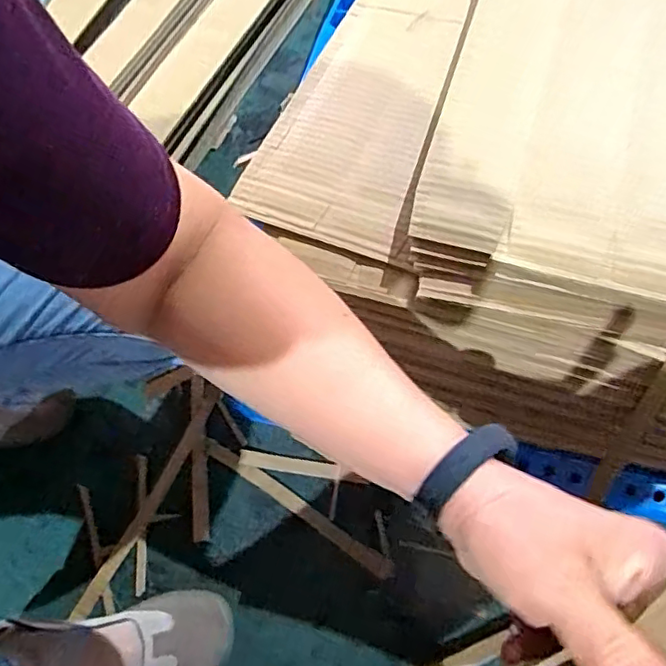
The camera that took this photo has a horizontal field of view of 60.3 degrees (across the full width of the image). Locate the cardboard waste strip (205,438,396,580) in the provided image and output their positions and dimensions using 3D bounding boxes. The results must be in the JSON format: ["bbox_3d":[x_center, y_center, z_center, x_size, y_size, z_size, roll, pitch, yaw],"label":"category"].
[{"bbox_3d":[-0.044,0.192,0.640,0.251,0.009,0.020,30,71,16],"label":"cardboard waste strip"}]

